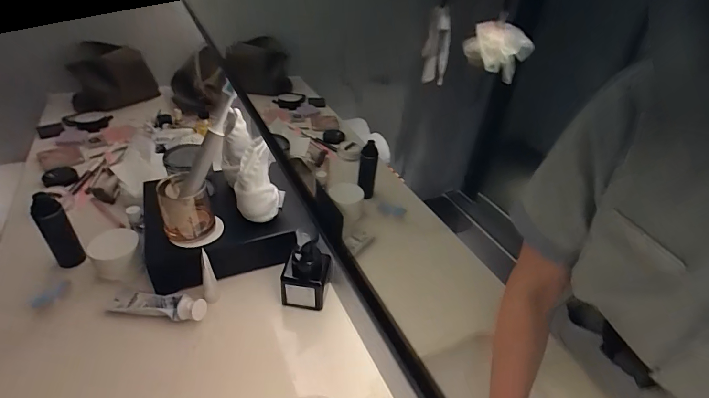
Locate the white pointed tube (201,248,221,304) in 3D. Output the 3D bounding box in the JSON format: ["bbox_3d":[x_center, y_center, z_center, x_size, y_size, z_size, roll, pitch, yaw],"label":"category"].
[{"bbox_3d":[-0.223,0.119,0.562,0.023,0.090,0.030,-11,40,-21],"label":"white pointed tube"}]

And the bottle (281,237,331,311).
[{"bbox_3d":[-0.074,0.105,0.566,0.067,0.121,0.065,7,37,2],"label":"bottle"}]

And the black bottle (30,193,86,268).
[{"bbox_3d":[-0.463,0.056,0.580,0.034,0.132,0.037,31,44,30],"label":"black bottle"}]

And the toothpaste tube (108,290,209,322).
[{"bbox_3d":[-0.296,0.155,0.551,0.148,0.029,0.044,9,37,5],"label":"toothpaste tube"}]

